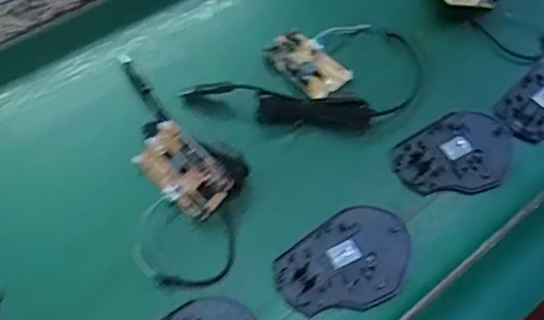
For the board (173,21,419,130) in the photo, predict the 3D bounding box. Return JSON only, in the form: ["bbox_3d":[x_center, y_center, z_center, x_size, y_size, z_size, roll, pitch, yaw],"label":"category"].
[{"bbox_3d":[0.051,-0.077,0.516,0.205,0.022,0.133,-36,68,-23],"label":"board"}]

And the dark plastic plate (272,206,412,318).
[{"bbox_3d":[0.058,0.078,0.433,0.108,0.006,0.072,-26,64,-18],"label":"dark plastic plate"}]

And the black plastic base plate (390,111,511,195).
[{"bbox_3d":[0.161,-0.004,0.486,0.105,0.007,0.071,-28,65,-19],"label":"black plastic base plate"}]

